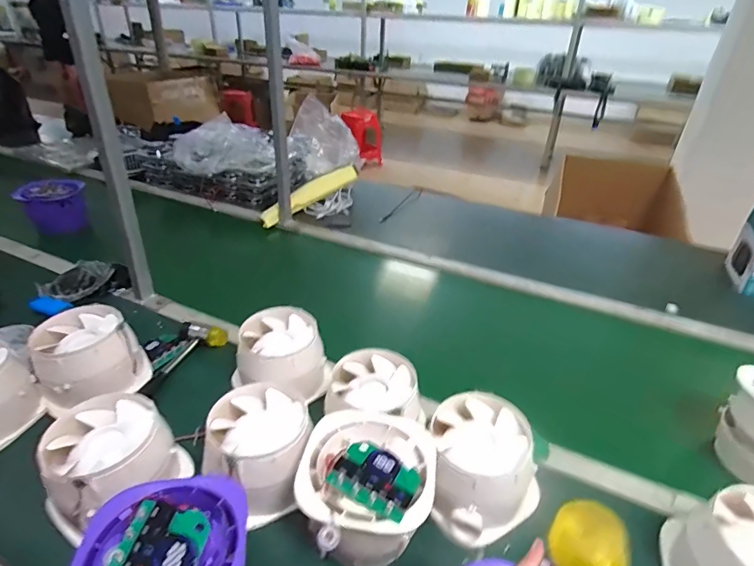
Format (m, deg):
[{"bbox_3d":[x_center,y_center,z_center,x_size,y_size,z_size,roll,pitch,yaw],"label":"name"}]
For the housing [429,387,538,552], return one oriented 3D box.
[{"bbox_3d":[0.121,0.221,0.537,0.119,0.103,0.134,1,32,-1],"label":"housing"}]

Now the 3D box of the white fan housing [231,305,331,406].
[{"bbox_3d":[-0.150,0.116,0.690,0.128,0.093,0.135,-13,35,-23],"label":"white fan housing"}]

